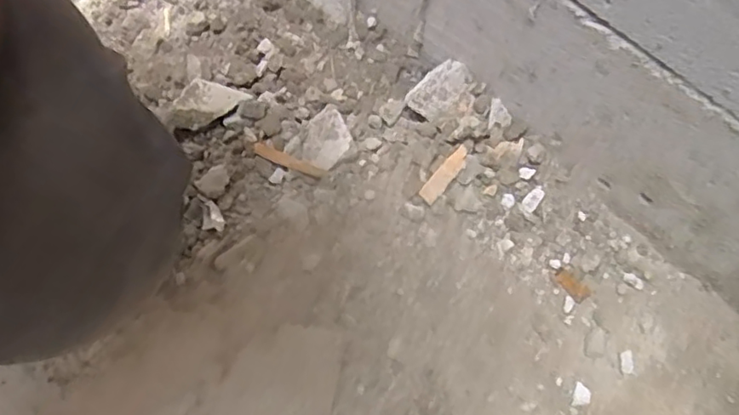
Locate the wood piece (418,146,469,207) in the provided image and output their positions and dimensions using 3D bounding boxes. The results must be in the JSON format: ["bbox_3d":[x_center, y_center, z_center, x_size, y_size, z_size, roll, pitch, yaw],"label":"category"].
[{"bbox_3d":[0.068,-0.030,0.536,0.016,0.008,0.060,39,91,12],"label":"wood piece"}]

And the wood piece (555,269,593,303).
[{"bbox_3d":[0.180,0.070,0.533,0.034,0.004,0.016,40,77,12],"label":"wood piece"}]

